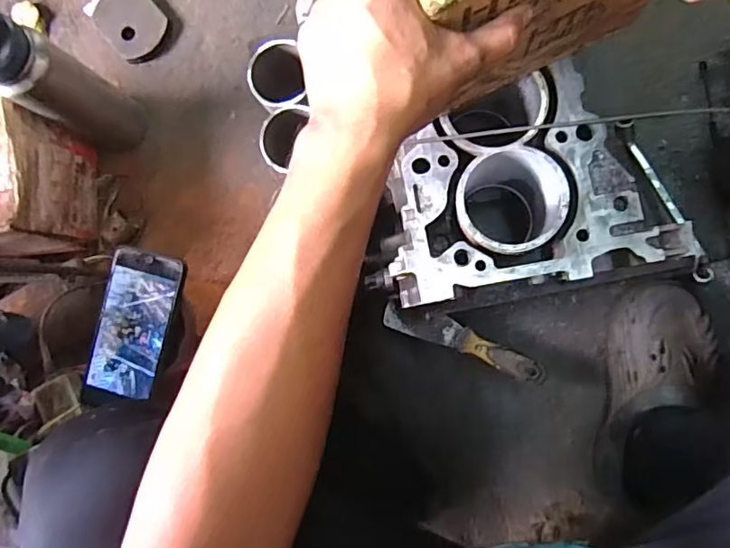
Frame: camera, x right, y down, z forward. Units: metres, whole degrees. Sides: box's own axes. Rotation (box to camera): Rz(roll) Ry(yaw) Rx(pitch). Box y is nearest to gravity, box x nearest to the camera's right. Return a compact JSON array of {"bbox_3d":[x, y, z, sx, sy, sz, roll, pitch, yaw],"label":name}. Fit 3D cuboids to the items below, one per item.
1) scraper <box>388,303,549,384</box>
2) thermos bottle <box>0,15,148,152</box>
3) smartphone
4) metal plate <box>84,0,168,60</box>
[{"bbox_3d":[0.118,0.078,0.649,0.196,0.023,0.038,20,90,7],"label":"scraper"},{"bbox_3d":[-0.362,-0.219,0.652,0.066,0.276,0.085,26,90,7],"label":"thermos bottle"},{"bbox_3d":[-0.231,0.056,0.549,0.076,0.015,0.158,13,89,7],"label":"smartphone"},{"bbox_3d":[-0.338,-0.367,0.782,0.083,0.016,0.121,-41,83,3],"label":"metal plate"}]

